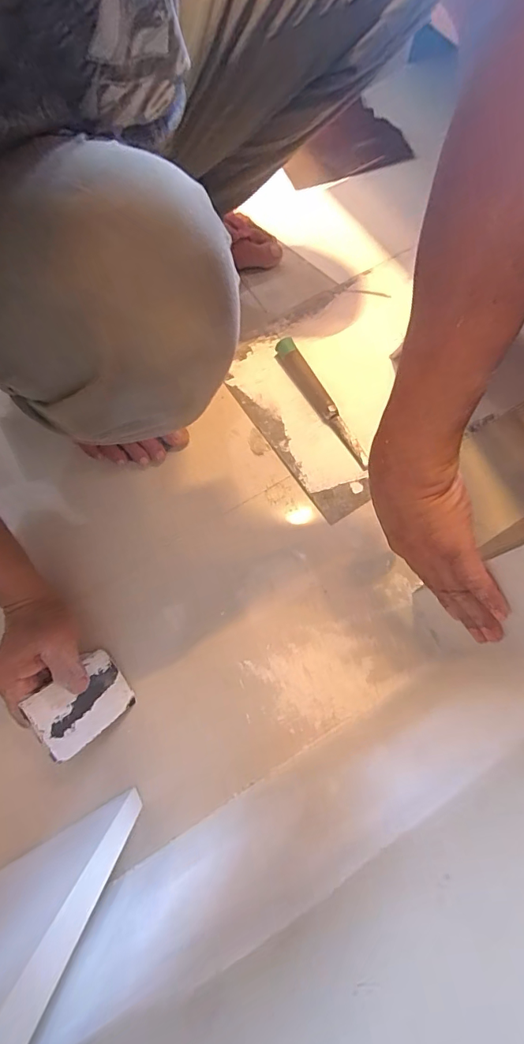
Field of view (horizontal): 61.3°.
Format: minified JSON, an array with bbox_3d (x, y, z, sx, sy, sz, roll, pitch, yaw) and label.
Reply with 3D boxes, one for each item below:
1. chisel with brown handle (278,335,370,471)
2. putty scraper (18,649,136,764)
[{"bbox_3d":[0.075,-0.156,0.571,0.025,0.019,0.199,-27,73,-10],"label":"chisel with brown handle"},{"bbox_3d":[-0.176,0.174,0.429,0.073,0.008,0.093,54,36,7],"label":"putty scraper"}]

